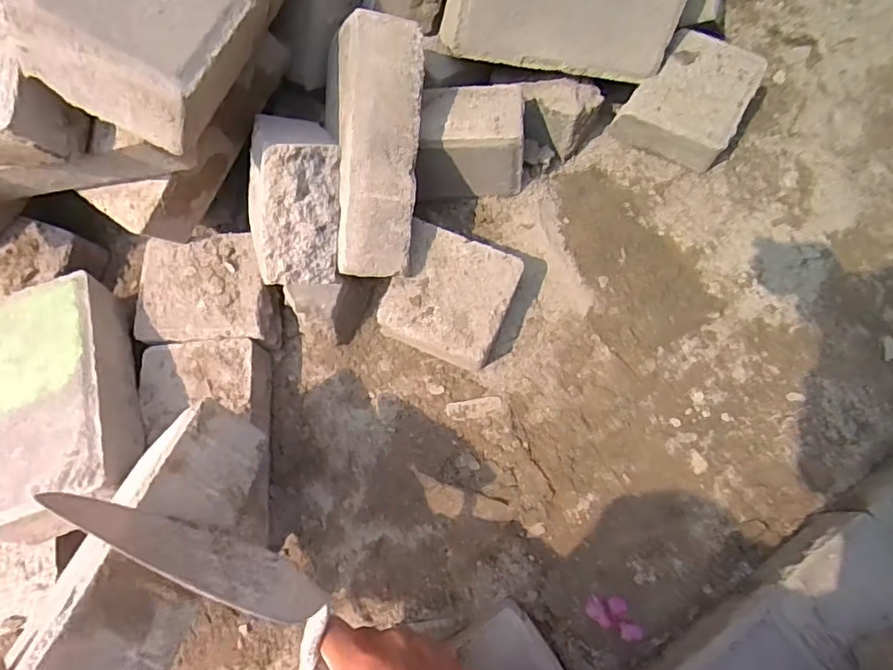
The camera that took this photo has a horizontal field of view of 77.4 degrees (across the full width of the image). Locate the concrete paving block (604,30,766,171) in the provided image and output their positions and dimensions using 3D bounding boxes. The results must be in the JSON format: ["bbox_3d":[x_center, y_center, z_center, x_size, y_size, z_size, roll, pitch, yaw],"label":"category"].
[{"bbox_3d":[0.246,-0.237,0.574,0.110,0.077,0.105,29,79,11],"label":"concrete paving block"}]

